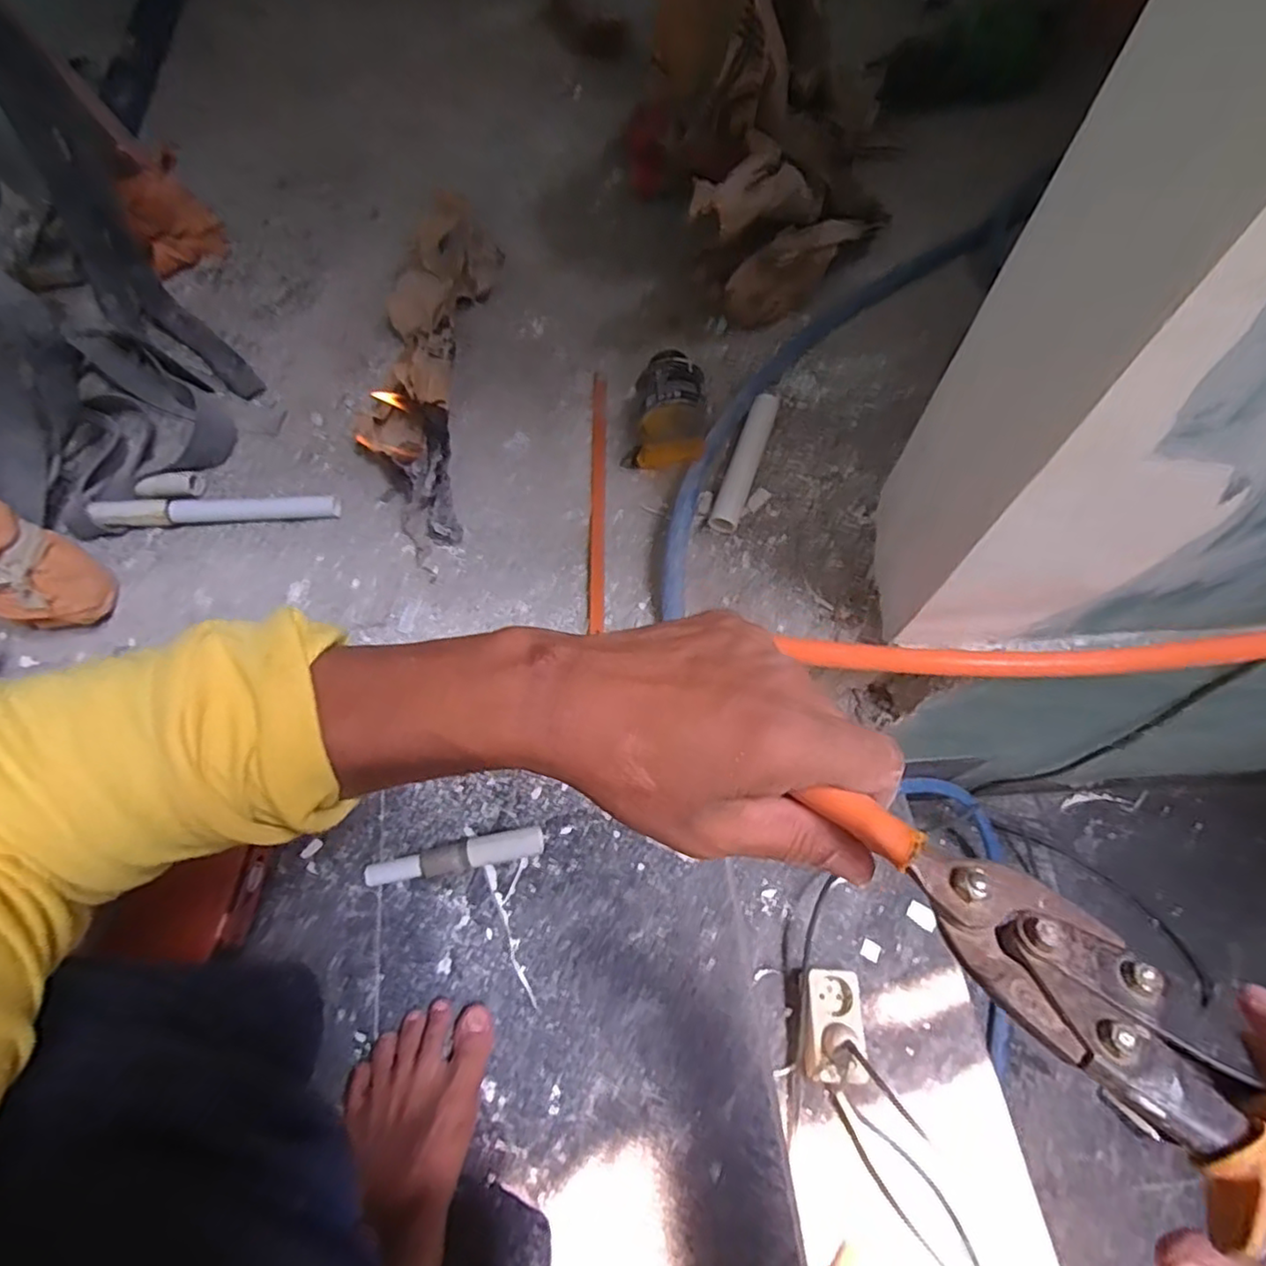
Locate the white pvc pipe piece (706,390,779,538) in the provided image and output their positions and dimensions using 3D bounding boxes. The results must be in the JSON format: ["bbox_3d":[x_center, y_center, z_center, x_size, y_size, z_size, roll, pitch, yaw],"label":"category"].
[{"bbox_3d":[0.107,-0.162,0.614,0.026,0.024,0.149,19,67,8],"label":"white pvc pipe piece"}]

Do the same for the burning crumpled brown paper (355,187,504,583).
[{"bbox_3d":[-0.207,-0.272,0.646,0.105,0.068,0.443,1,66,0],"label":"burning crumpled brown paper"}]

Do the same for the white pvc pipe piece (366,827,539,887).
[{"bbox_3d":[-0.164,0.209,0.607,0.158,0.025,0.026,-11,66,-5],"label":"white pvc pipe piece"}]

